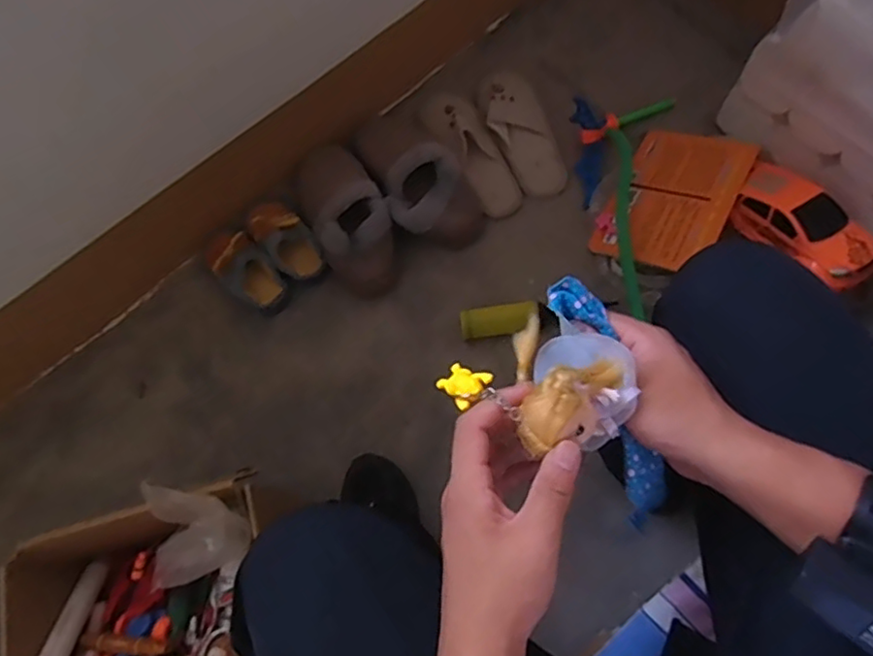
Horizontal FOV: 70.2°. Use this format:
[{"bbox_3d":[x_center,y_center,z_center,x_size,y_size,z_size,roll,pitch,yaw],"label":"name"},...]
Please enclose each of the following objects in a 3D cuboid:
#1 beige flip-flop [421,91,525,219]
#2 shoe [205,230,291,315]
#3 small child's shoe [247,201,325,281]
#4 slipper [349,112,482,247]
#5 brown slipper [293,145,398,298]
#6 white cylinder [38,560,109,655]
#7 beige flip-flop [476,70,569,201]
[{"bbox_3d":[0.057,-0.308,1.052,0.091,0.047,0.268,-26,70,-6],"label":"beige flip-flop"},{"bbox_3d":[-0.298,-0.086,0.984,0.139,0.065,0.079,42,77,17],"label":"shoe"},{"bbox_3d":[-0.233,-0.134,0.990,0.078,0.056,0.132,-40,72,-11],"label":"small child's shoe"},{"bbox_3d":[-0.040,-0.254,1.014,0.136,0.084,0.288,-34,71,-9],"label":"slipper"},{"bbox_3d":[-0.141,-0.182,0.982,0.119,0.082,0.259,-25,70,-6],"label":"brown slipper"},{"bbox_3d":[-0.418,0.333,0.716,0.021,0.167,0.026,-14,113,-2],"label":"white cylinder"},{"bbox_3d":[0.143,-0.352,1.078,0.094,0.034,0.279,-16,69,-2],"label":"beige flip-flop"}]

